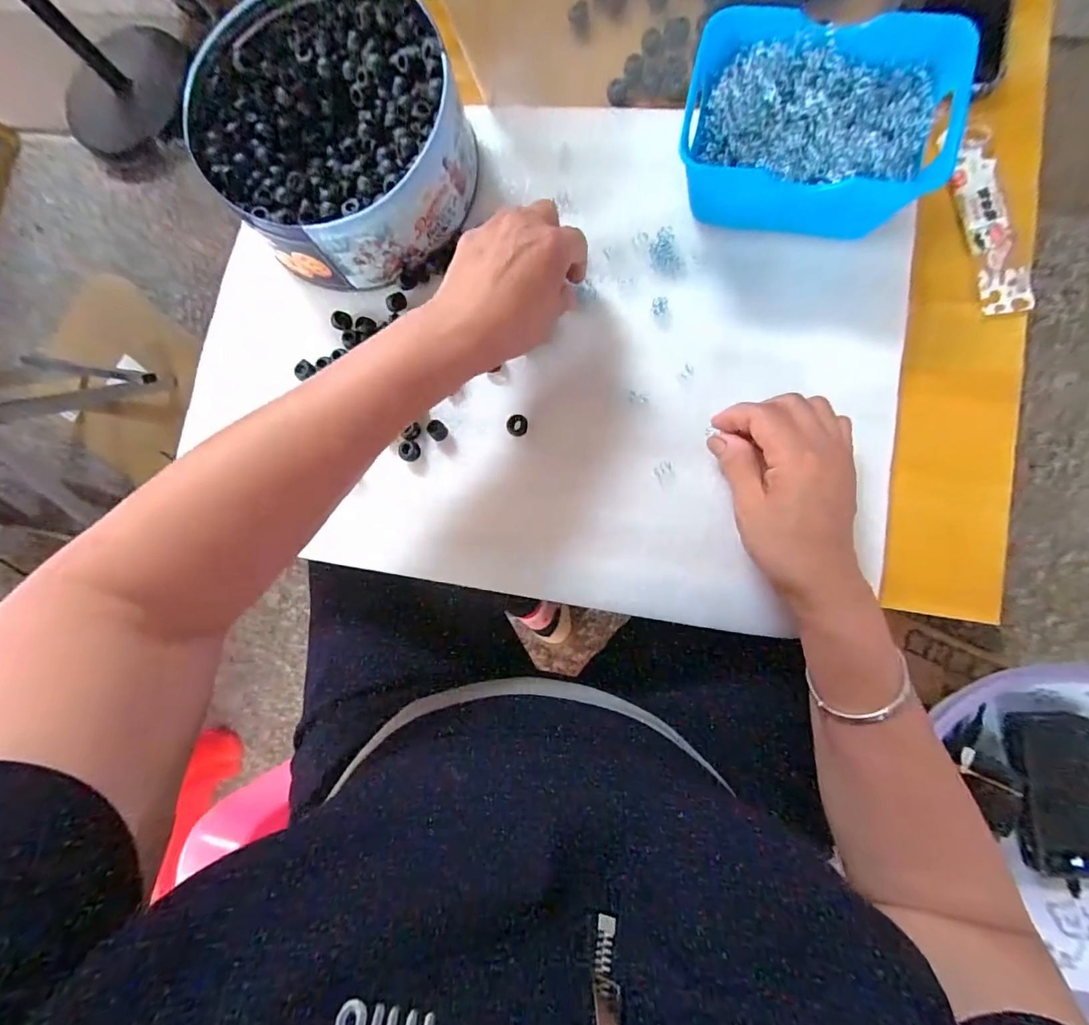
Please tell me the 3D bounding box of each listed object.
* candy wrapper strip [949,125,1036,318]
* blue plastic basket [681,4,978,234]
[{"bbox_3d":[0.297,-0.198,0.332,0.027,0.010,0.132,-10,84,8],"label":"candy wrapper strip"},{"bbox_3d":[0.166,-0.236,0.318,0.149,0.067,0.109,13,87,9],"label":"blue plastic basket"}]

